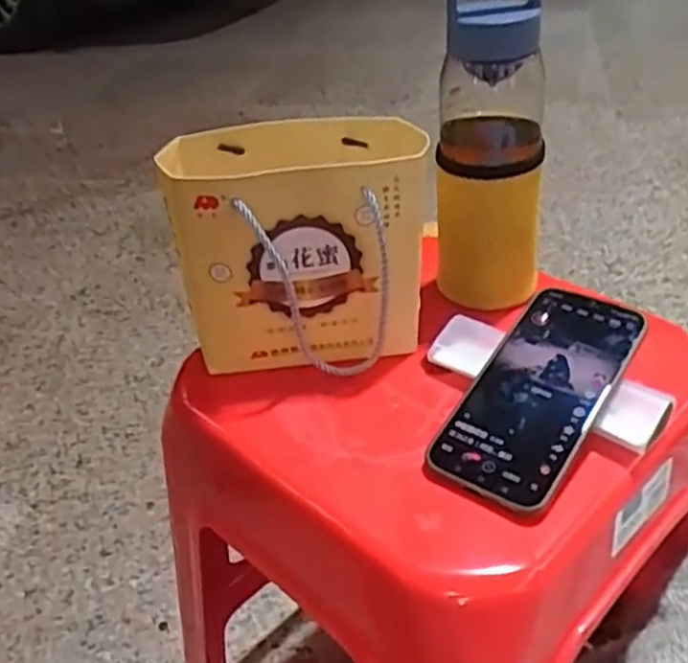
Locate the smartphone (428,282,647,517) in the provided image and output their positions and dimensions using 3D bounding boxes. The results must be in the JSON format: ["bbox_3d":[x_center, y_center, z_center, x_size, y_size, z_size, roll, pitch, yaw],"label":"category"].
[{"bbox_3d":[0.120,0.035,0.458,0.076,0.008,0.158,22,59,33],"label":"smartphone"}]

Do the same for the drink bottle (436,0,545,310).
[{"bbox_3d":[0.105,-0.130,0.536,0.076,0.220,0.071,-1,36,6],"label":"drink bottle"}]

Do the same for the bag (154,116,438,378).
[{"bbox_3d":[-0.030,-0.057,0.517,0.167,0.149,0.092,-7,36,-3],"label":"bag"}]

